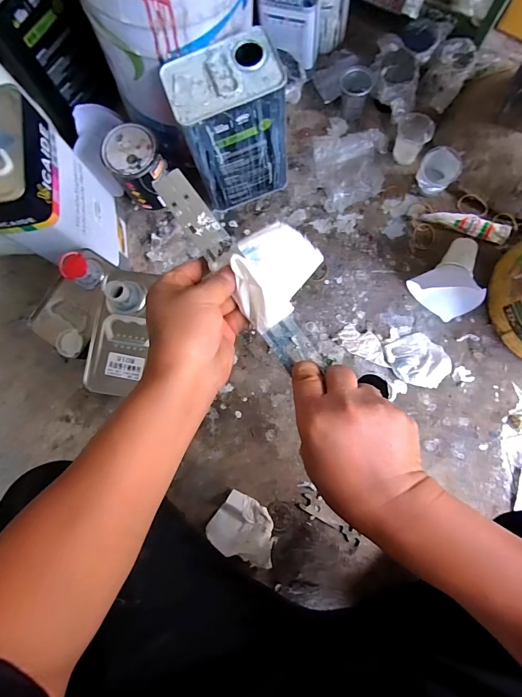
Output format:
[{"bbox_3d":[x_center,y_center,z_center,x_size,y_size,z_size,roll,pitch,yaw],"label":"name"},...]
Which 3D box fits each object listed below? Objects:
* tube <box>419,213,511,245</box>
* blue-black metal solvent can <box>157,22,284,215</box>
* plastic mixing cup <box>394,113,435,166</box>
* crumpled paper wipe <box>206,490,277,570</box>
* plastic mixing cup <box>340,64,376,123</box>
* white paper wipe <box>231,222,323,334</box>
[{"bbox_3d":[0.407,-0.249,0.708,0.169,0.014,0.043,19,84,6],"label":"tube"},{"bbox_3d":[-0.046,-0.386,0.652,0.170,0.255,0.121,-22,81,1],"label":"blue-black metal solvent can"},{"bbox_3d":[0.303,-0.422,0.719,0.066,0.066,0.061,-1,82,4],"label":"plastic mixing cup"},{"bbox_3d":[-0.029,0.343,0.665,0.129,0.025,0.107,27,81,29],"label":"crumpled paper wipe"},{"bbox_3d":[0.197,-0.533,0.754,0.062,0.078,0.067,-1,82,4],"label":"plastic mixing cup"},{"bbox_3d":[0.009,-0.074,0.340,0.071,0.042,0.107,26,85,7],"label":"white paper wipe"}]

